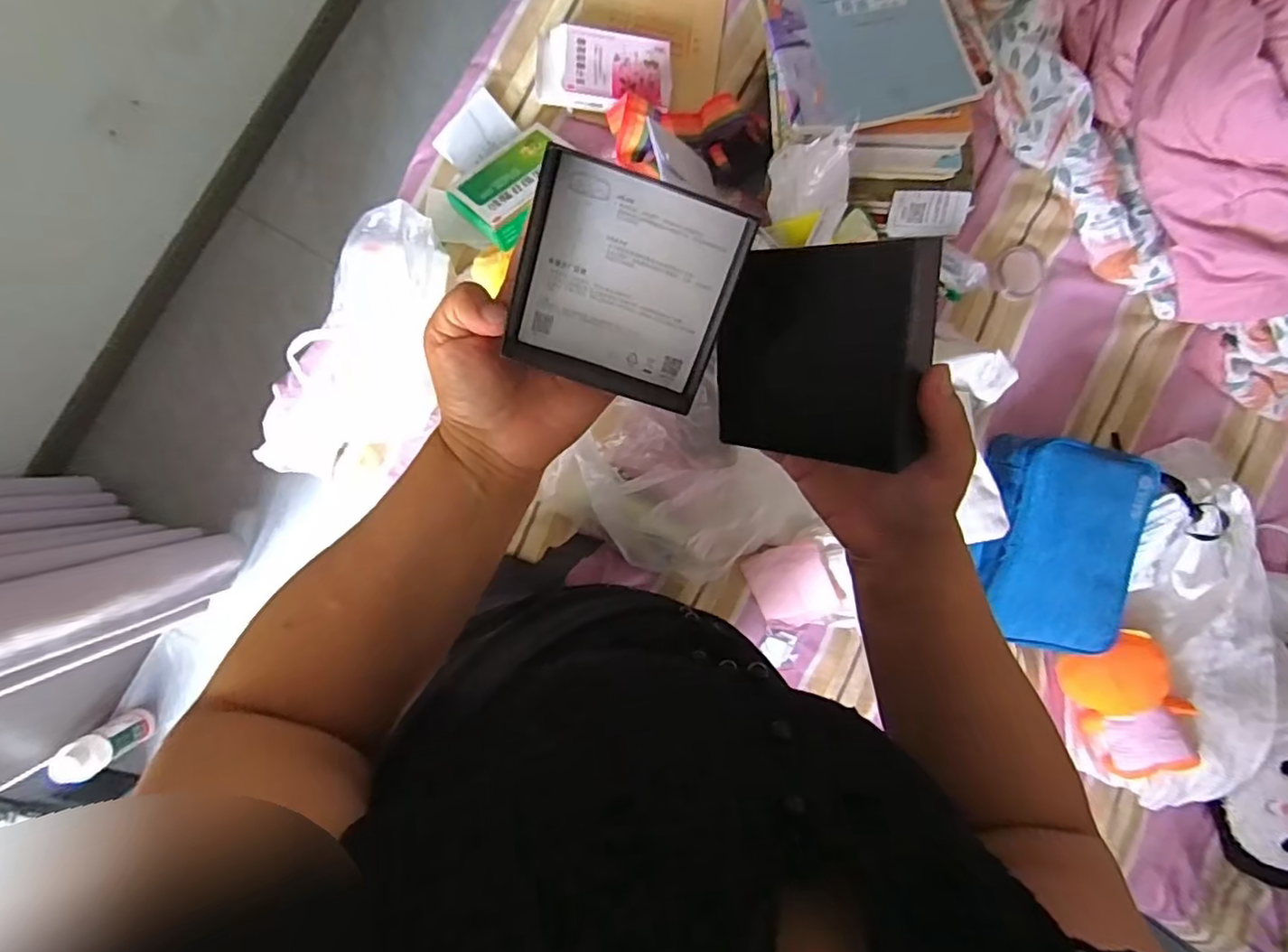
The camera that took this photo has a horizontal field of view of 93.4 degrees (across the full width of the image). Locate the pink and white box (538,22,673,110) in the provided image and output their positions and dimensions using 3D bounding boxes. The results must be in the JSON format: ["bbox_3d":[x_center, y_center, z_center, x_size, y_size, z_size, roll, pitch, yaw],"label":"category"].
[{"bbox_3d":[-0.049,-0.525,0.784,0.170,0.021,0.100,4,94,-9],"label":"pink and white box"}]

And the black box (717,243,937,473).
[{"bbox_3d":[0.085,-0.060,0.297,0.022,0.099,0.096,-18,112,-46],"label":"black box"}]

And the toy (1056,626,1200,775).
[{"bbox_3d":[0.681,0.322,0.865,0.124,0.104,0.187,-30,94,-7],"label":"toy"}]

